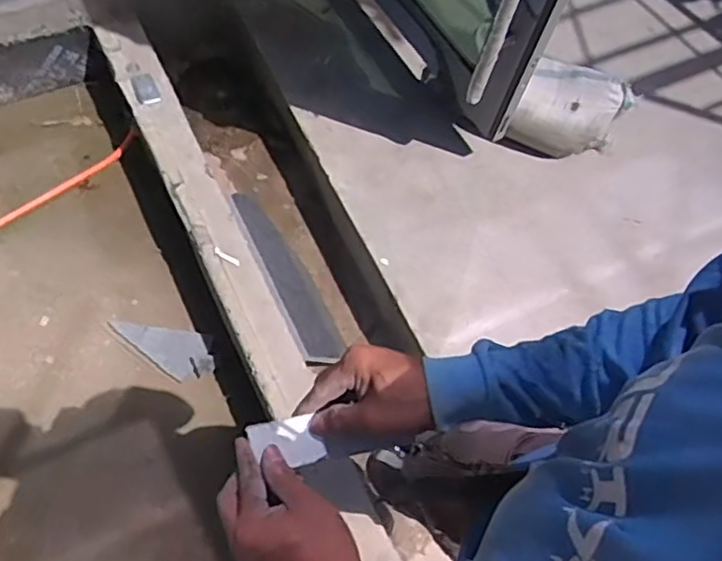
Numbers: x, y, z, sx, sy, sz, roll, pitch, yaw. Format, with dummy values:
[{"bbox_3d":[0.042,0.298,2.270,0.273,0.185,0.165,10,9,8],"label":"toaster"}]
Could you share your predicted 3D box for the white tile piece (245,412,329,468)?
[{"bbox_3d":[-0.062,0.135,0.529,0.052,0.005,0.041,-11,77,-15],"label":"white tile piece"}]

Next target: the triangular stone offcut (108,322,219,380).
[{"bbox_3d":[-0.541,0.190,1.725,0.290,0.014,0.126,11,64,-2],"label":"triangular stone offcut"}]

